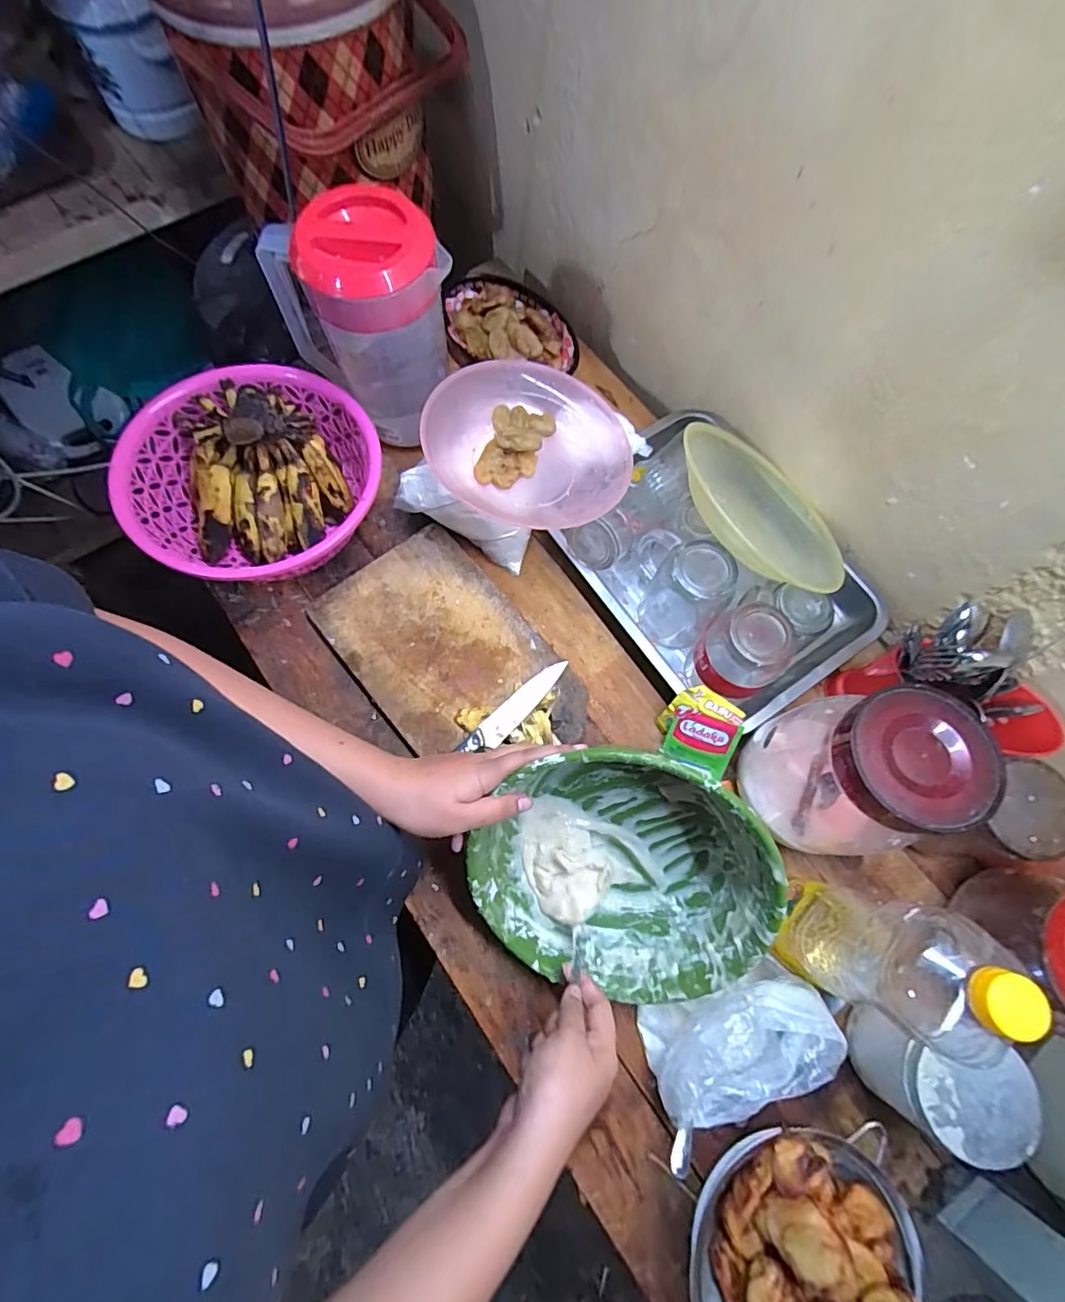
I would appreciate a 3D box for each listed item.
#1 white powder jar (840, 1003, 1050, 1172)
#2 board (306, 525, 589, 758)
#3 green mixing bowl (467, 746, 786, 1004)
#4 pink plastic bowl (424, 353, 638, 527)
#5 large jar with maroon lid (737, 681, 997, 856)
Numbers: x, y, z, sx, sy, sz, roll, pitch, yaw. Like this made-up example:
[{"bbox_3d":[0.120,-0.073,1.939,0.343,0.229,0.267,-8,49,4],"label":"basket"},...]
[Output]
[{"bbox_3d":[0.318,0.339,0.430,0.077,0.104,0.072,1,72,-2],"label":"white powder jar"},{"bbox_3d":[-0.088,0.009,0.577,0.175,0.014,0.277,-39,77,-13],"label":"board"},{"bbox_3d":[0.074,0.179,0.471,0.236,0.100,0.259,5,113,11],"label":"green mixing bowl"},{"bbox_3d":[0.003,-0.228,0.584,0.209,0.044,0.195,1,72,-2],"label":"pink plastic bowl"},{"bbox_3d":[0.265,0.099,0.450,0.105,0.166,0.104,-31,76,-11],"label":"large jar with maroon lid"}]

